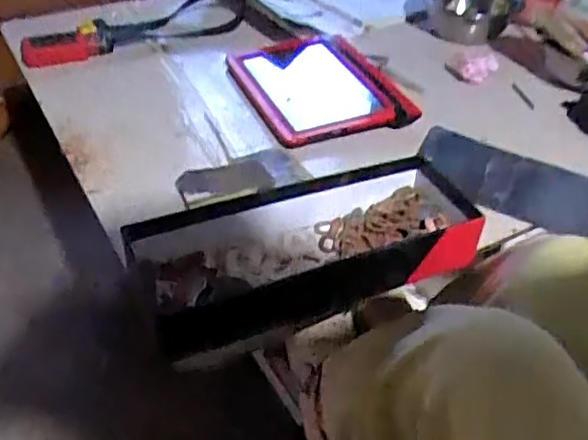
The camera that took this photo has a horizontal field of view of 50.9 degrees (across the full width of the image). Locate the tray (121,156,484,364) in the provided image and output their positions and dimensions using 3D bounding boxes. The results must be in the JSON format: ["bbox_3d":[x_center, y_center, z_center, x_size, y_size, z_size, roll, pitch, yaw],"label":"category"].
[{"bbox_3d":[0.018,0.028,0.620,0.344,0.059,0.153,-14,44,-20],"label":"tray"}]

